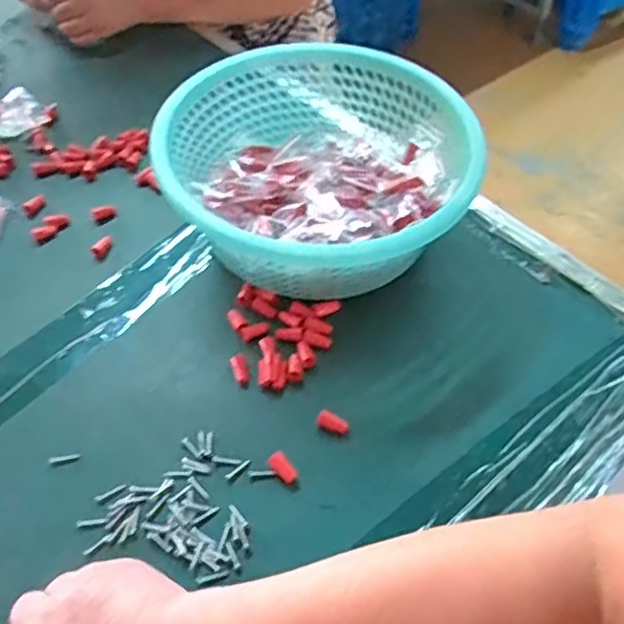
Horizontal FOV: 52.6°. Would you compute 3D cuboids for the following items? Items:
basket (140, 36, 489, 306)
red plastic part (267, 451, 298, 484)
[{"bbox_3d":[0.002,-0.122,0.576,0.265,0.114,0.250,-26,56,-17],"label":"basket"},{"bbox_3d":[-0.021,0.113,0.459,0.014,0.007,0.025,-35,59,-23],"label":"red plastic part"}]

